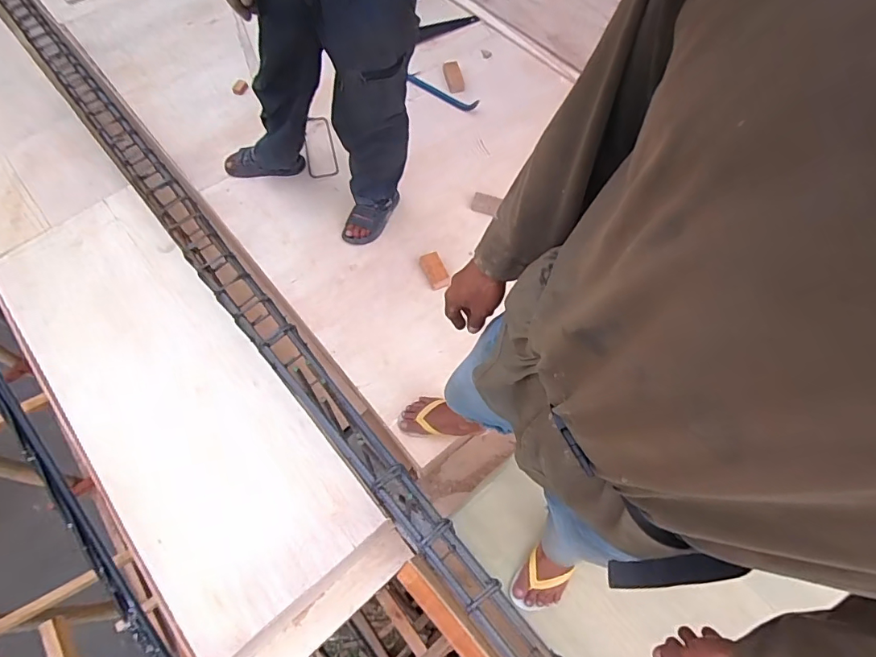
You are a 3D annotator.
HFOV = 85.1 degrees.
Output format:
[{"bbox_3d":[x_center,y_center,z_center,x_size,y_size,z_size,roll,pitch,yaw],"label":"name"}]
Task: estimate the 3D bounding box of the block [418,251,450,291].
[{"bbox_3d":[-0.011,-0.183,1.518,0.075,0.035,0.123,-23,67,-12],"label":"block"}]

